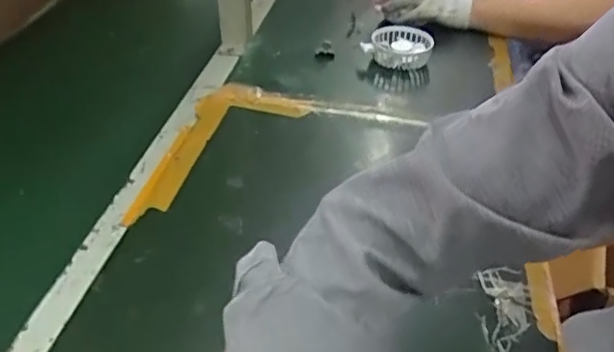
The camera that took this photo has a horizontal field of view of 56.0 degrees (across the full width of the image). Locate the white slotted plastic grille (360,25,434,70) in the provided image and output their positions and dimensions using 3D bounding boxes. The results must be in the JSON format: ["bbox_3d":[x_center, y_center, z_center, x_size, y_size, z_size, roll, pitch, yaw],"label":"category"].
[{"bbox_3d":[0.146,-0.203,0.904,0.098,0.034,0.098,15,40,14],"label":"white slotted plastic grille"}]

